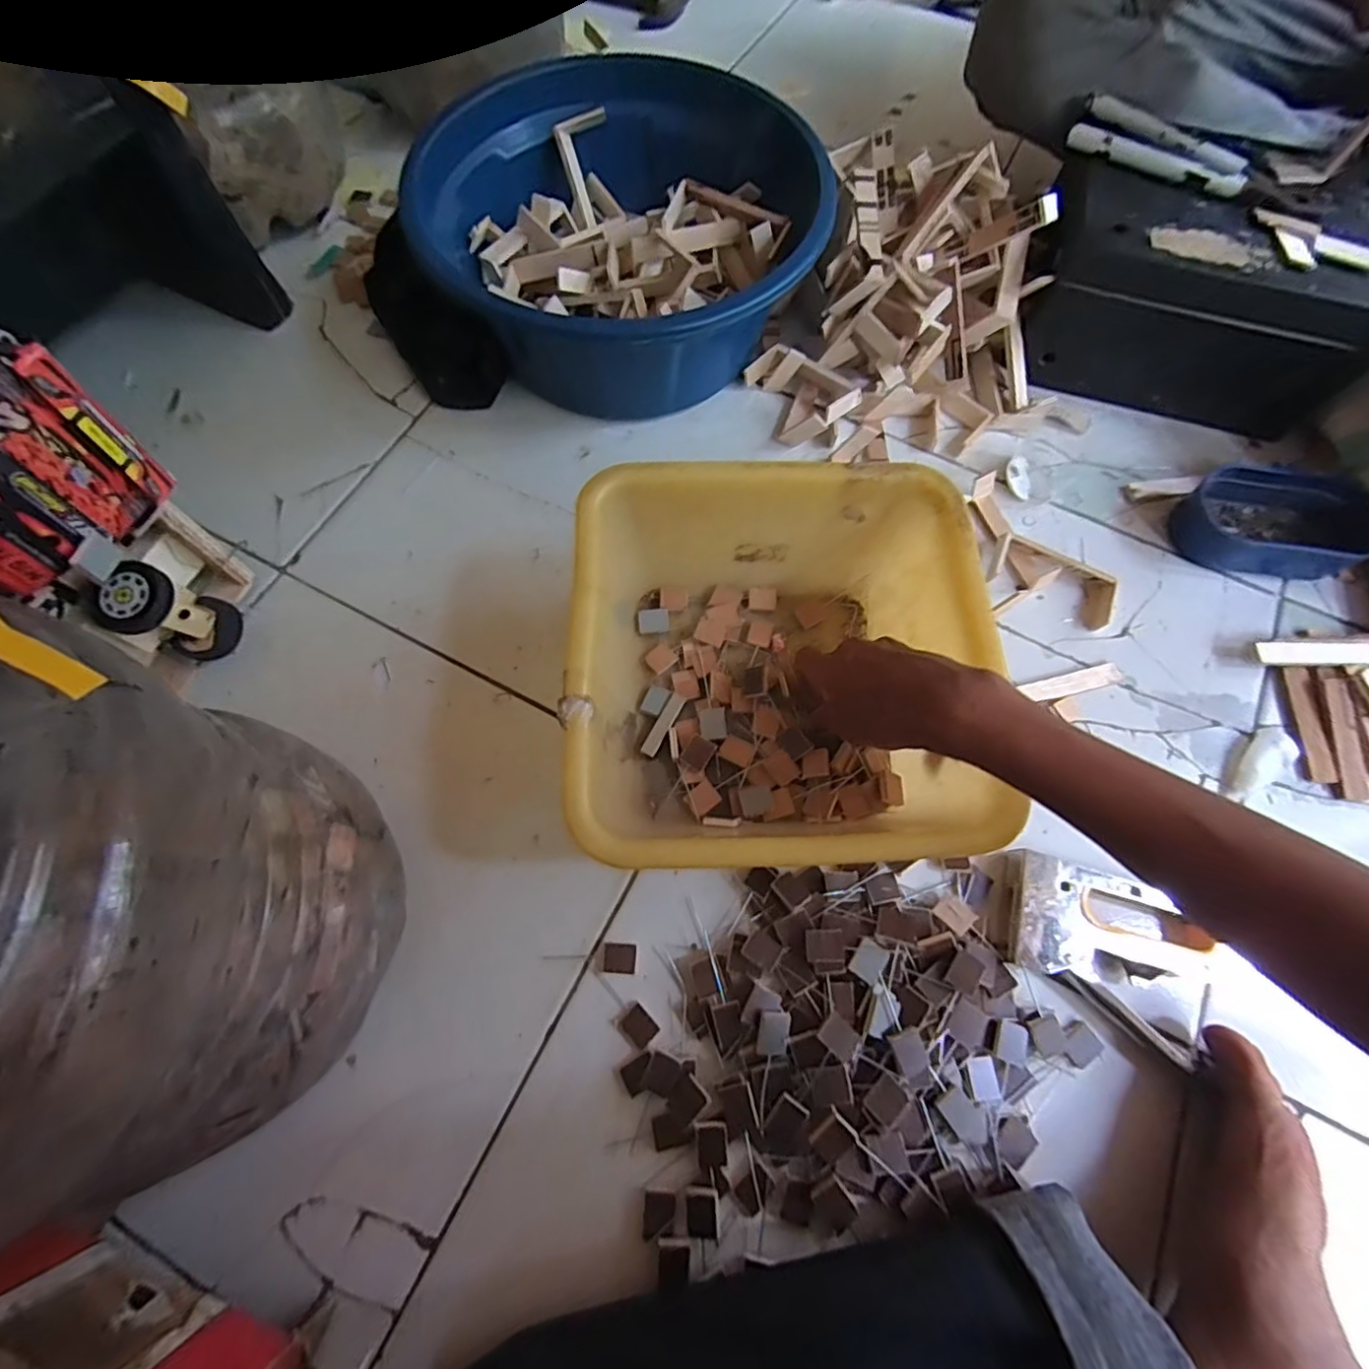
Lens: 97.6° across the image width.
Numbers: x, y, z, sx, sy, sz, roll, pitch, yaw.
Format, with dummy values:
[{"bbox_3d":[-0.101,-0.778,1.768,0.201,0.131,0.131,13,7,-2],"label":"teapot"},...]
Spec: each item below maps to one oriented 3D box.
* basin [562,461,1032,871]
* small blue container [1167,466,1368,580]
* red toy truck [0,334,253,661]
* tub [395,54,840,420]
[{"bbox_3d":[0.062,-0.011,0.431,0.261,0.120,0.269,-2,70,-1],"label":"basin"},{"bbox_3d":[0.524,-0.140,0.532,0.146,0.050,0.088,6,70,2],"label":"small blue container"},{"bbox_3d":[-0.406,-0.096,0.395,0.109,0.244,0.128,13,70,4],"label":"red toy truck"},{"bbox_3d":[-0.042,-0.390,0.561,0.316,0.135,0.291,0,70,0],"label":"tub"}]

